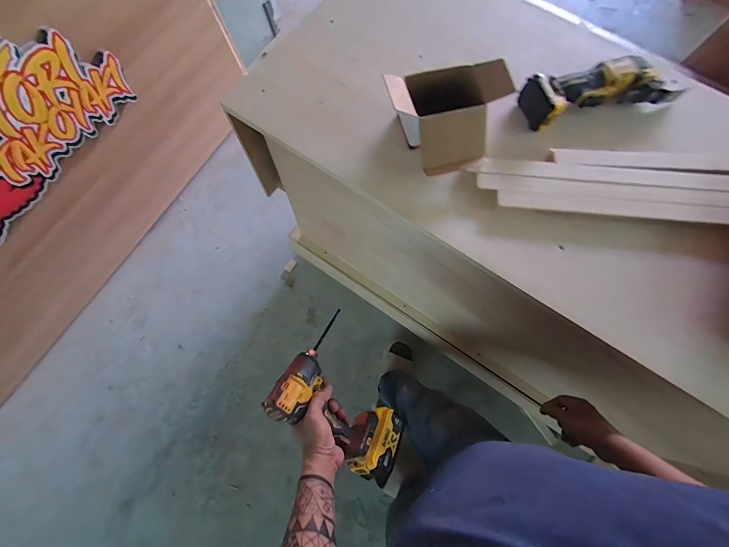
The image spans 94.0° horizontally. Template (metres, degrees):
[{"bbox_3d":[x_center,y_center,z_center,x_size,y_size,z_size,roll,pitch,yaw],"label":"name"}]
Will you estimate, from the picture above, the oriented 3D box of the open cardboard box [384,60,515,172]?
[{"bbox_3d":[0.145,-0.261,0.586,0.202,0.103,0.163,-14,74,-5],"label":"open cardboard box"}]

